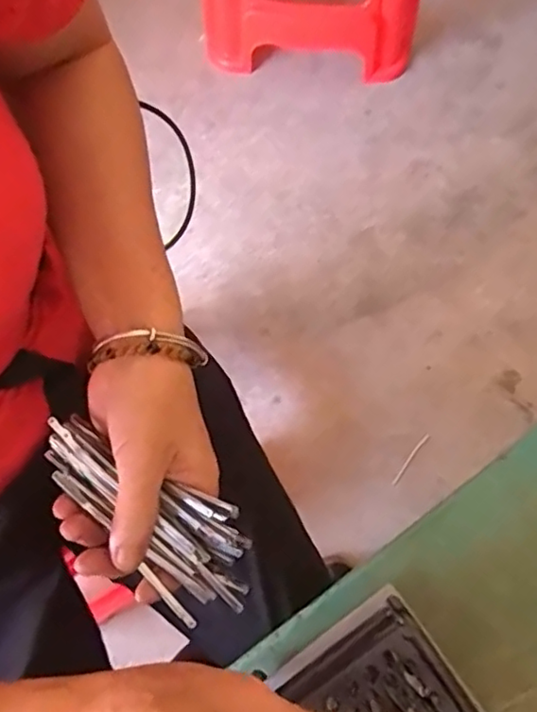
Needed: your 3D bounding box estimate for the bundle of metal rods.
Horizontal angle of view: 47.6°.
[{"bbox_3d":[-0.066,0.084,0.324,0.134,0.020,0.057,38,79,4],"label":"bundle of metal rods"}]

